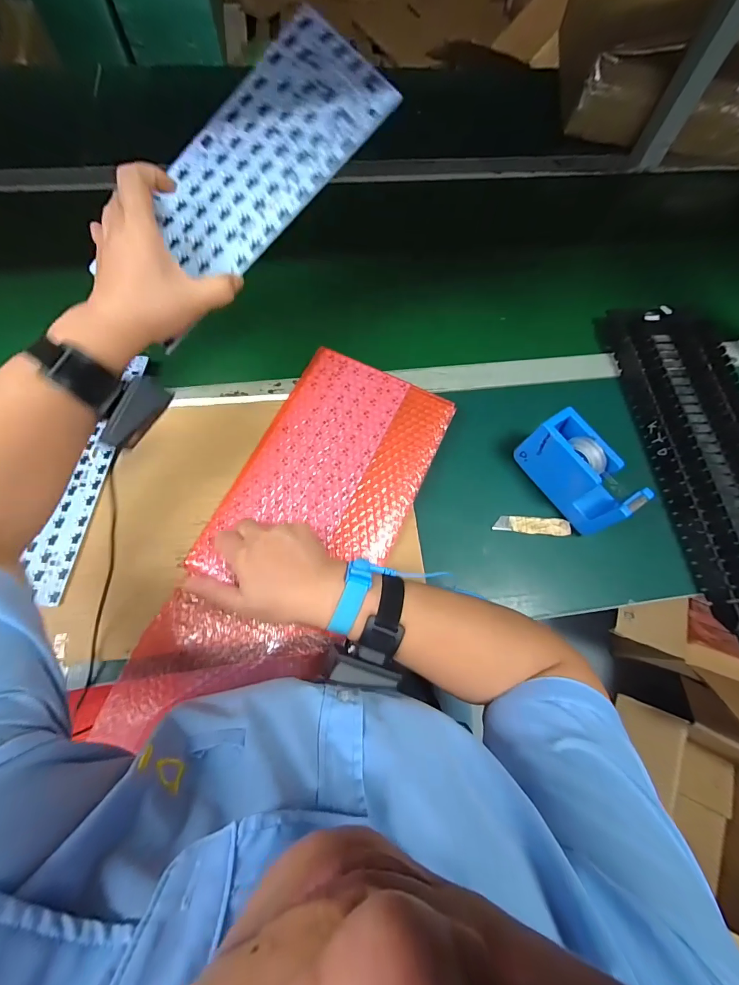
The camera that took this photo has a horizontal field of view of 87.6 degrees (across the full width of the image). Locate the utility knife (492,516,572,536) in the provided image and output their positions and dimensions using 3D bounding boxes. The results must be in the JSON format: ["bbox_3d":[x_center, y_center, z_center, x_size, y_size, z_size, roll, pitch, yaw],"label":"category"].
[{"bbox_3d":[0.193,0.040,0.458,0.089,0.011,0.020,5,70,-1],"label":"utility knife"}]

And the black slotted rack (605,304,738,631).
[{"bbox_3d":[0.433,-0.052,0.493,0.153,0.041,0.462,-4,71,-4],"label":"black slotted rack"}]

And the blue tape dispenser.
[{"bbox_3d":[0.235,-0.023,0.432,0.046,0.068,0.126,-32,75,-13],"label":"blue tape dispenser"}]

